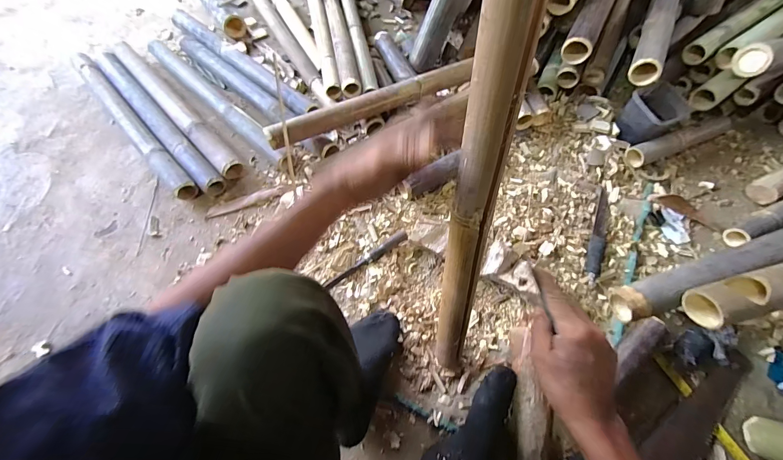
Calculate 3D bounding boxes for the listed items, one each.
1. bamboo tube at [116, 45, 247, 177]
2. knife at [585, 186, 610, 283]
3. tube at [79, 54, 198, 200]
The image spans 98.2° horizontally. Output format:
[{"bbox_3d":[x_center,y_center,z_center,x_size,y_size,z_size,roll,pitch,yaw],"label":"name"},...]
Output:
[{"bbox_3d":[-0.612,-0.348,0.954,0.060,0.071,0.625,-41,73,-18],"label":"bamboo tube"},{"bbox_3d":[0.487,0.010,0.793,0.037,0.016,0.256,23,67,8],"label":"knife"},{"bbox_3d":[-0.702,-0.293,0.907,0.053,0.042,0.616,-40,73,-17],"label":"tube"}]

